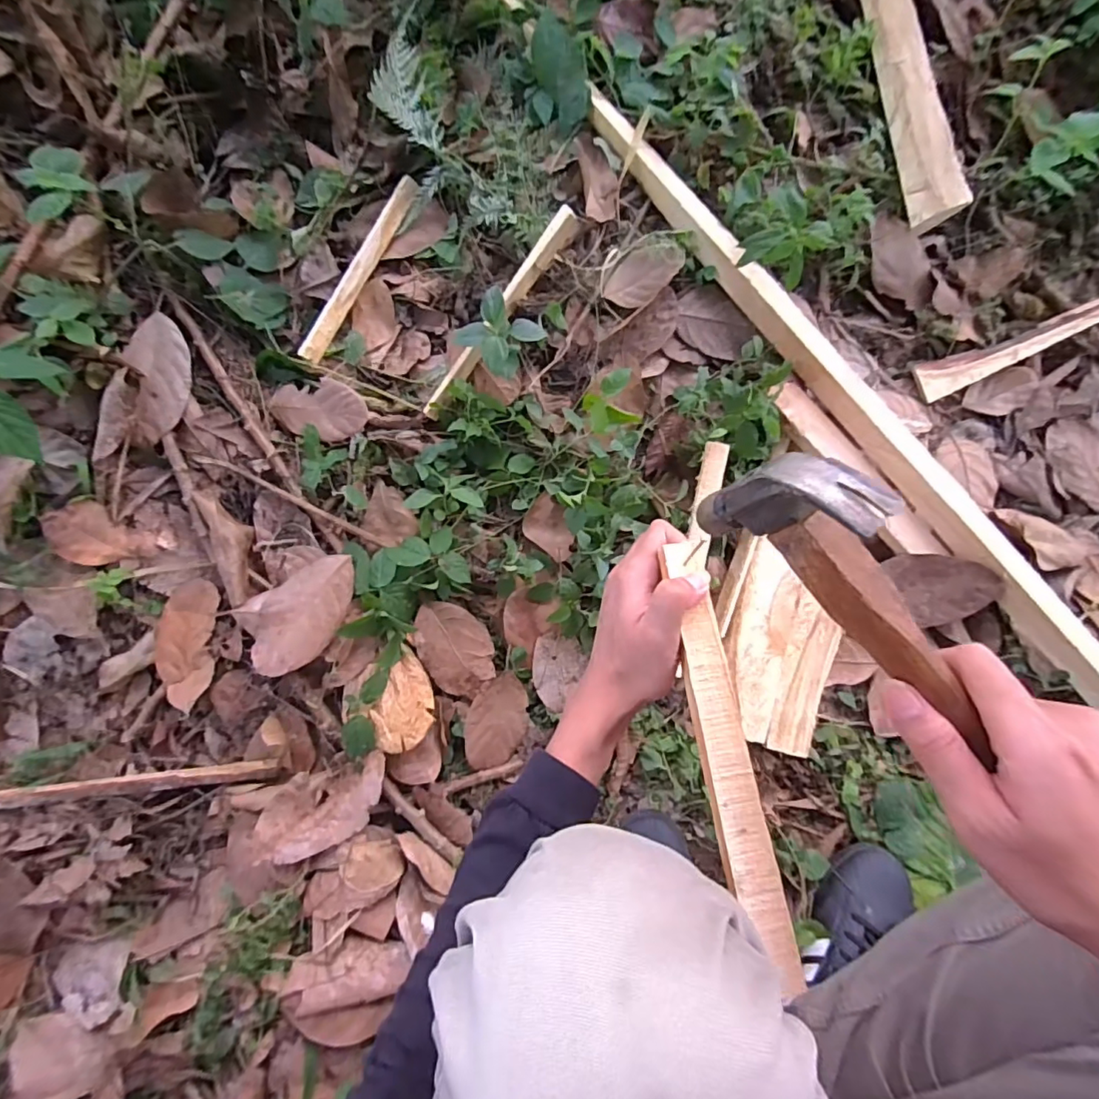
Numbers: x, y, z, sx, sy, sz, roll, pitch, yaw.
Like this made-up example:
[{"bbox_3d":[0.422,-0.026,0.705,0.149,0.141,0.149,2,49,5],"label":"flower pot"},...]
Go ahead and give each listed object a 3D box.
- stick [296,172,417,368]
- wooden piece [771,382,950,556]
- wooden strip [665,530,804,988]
[{"bbox_3d":[-0.211,-0.311,0.607,0.027,0.013,0.231,28,83,3],"label":"stick"},{"bbox_3d":[0.336,-0.085,0.605,0.043,0.019,0.245,-38,84,-5],"label":"wooden piece"},{"bbox_3d":[0.105,0.118,0.329,0.031,0.008,0.247,-8,76,-5],"label":"wooden strip"}]

